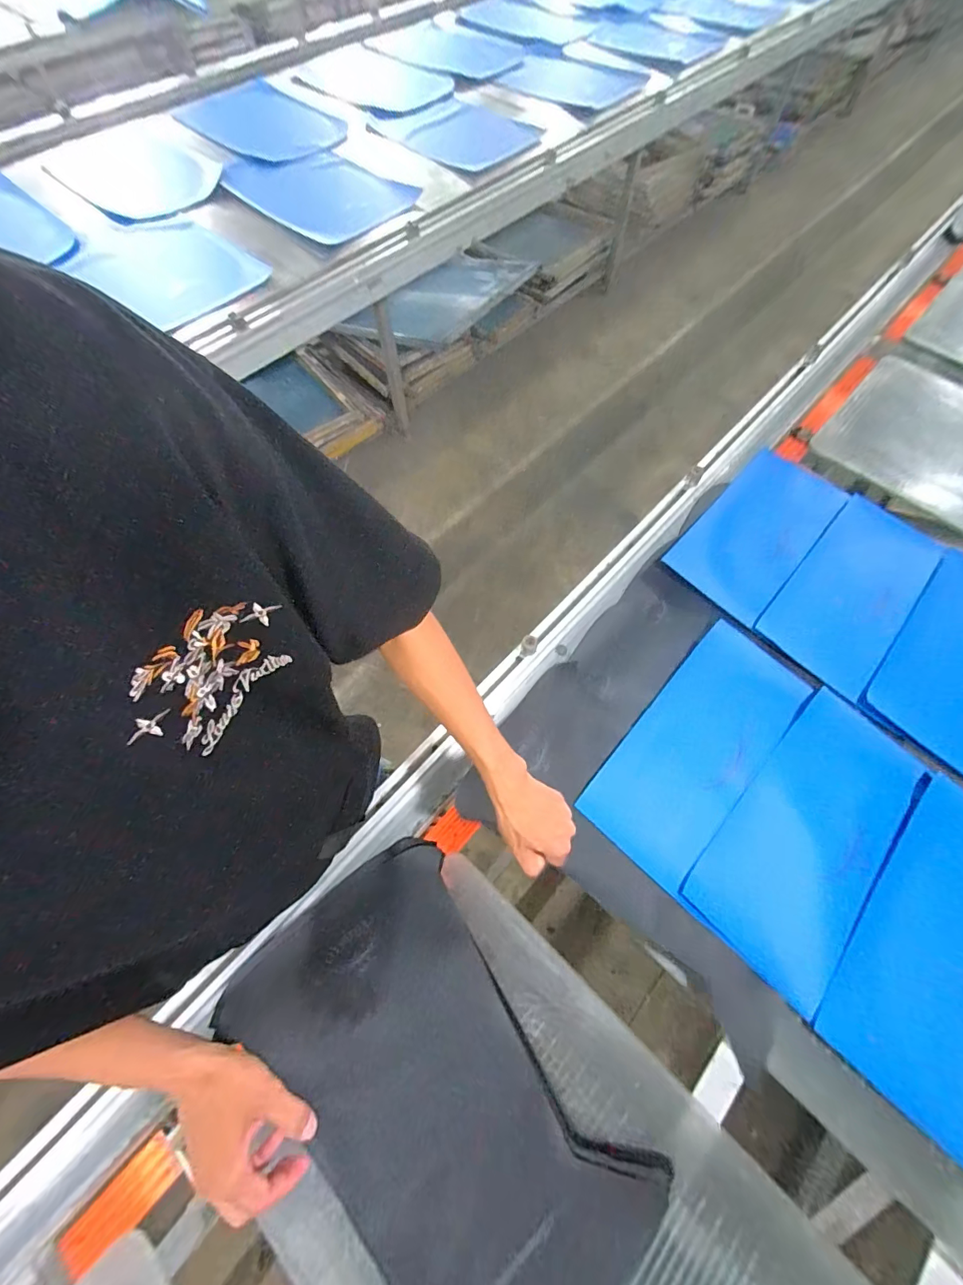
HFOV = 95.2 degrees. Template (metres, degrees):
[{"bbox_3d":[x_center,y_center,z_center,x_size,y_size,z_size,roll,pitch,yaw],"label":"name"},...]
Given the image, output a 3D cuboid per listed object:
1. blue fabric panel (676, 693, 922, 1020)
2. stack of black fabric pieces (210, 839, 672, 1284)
[{"bbox_3d":[0.454,0.262,0.607,0.177,0.023,0.382,42,72,17],"label":"blue fabric panel"},{"bbox_3d":[-0.056,0.516,0.498,0.292,0.036,0.492,-37,70,-16],"label":"stack of black fabric pieces"}]

